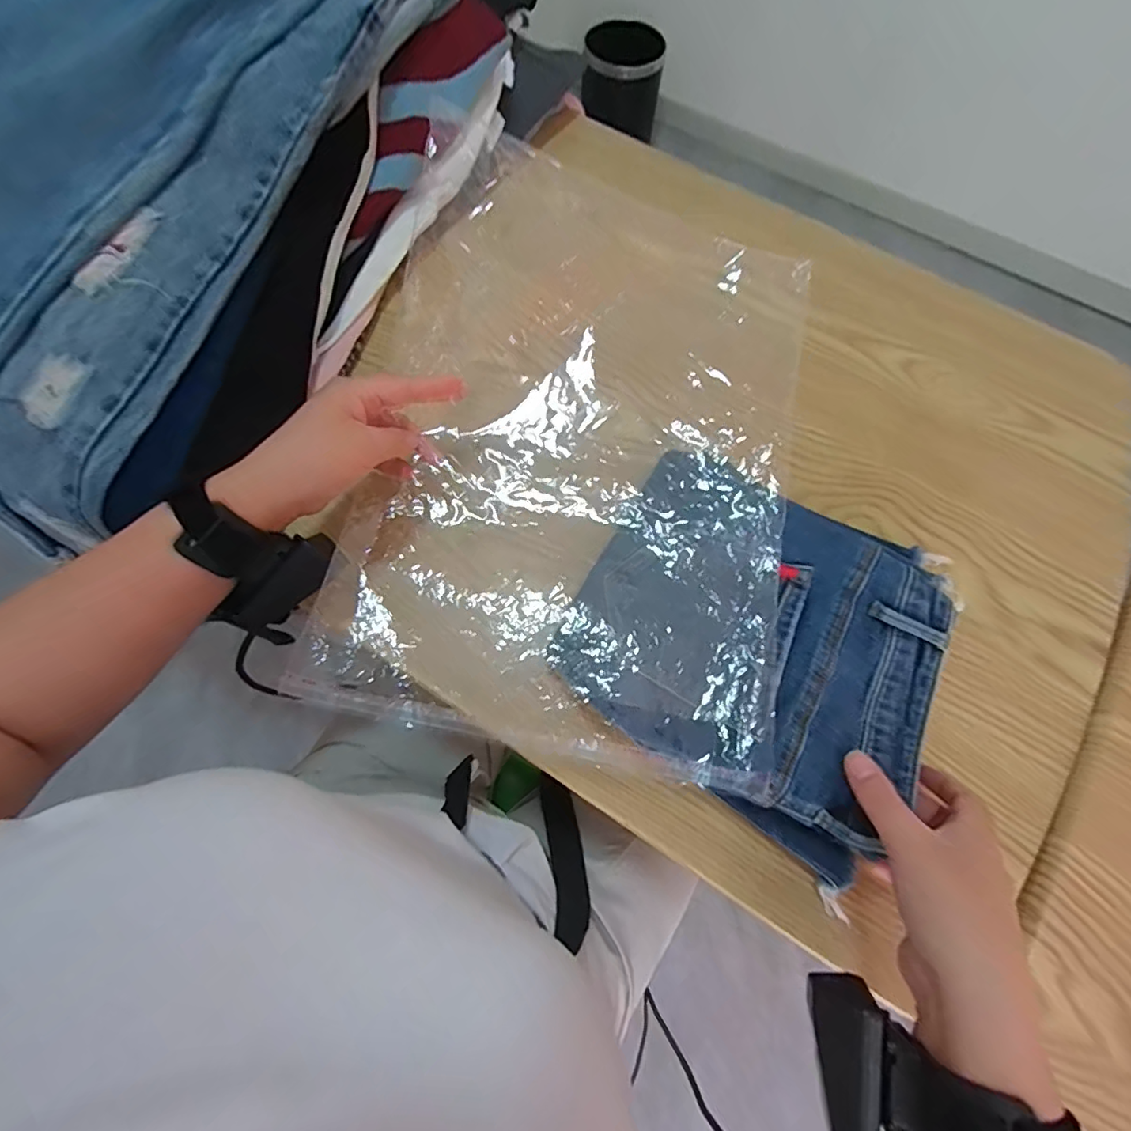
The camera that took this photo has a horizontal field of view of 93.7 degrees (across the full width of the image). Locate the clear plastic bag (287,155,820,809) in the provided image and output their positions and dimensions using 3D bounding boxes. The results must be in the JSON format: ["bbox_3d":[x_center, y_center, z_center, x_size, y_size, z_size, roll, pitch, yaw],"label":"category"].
[{"bbox_3d":[0.013,-0.091,0.376,0.290,0.060,0.419,10,69,3],"label":"clear plastic bag"}]

